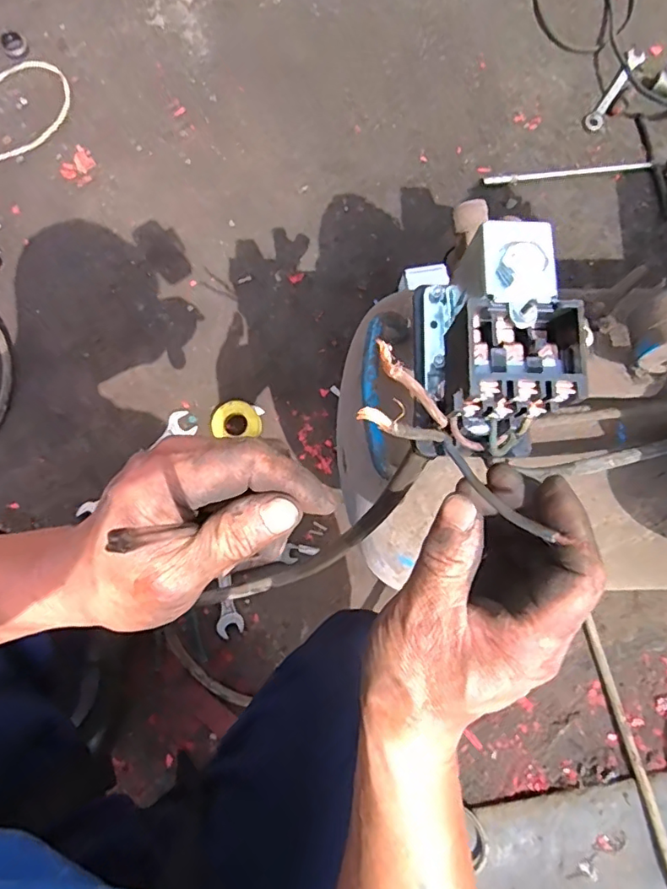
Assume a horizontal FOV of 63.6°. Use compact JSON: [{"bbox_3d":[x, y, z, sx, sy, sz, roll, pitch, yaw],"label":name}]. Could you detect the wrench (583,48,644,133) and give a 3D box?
[{"bbox_3d":[0.502,-0.634,0.958,0.031,0.005,0.202,32,78,7],"label":"wrench"}]

